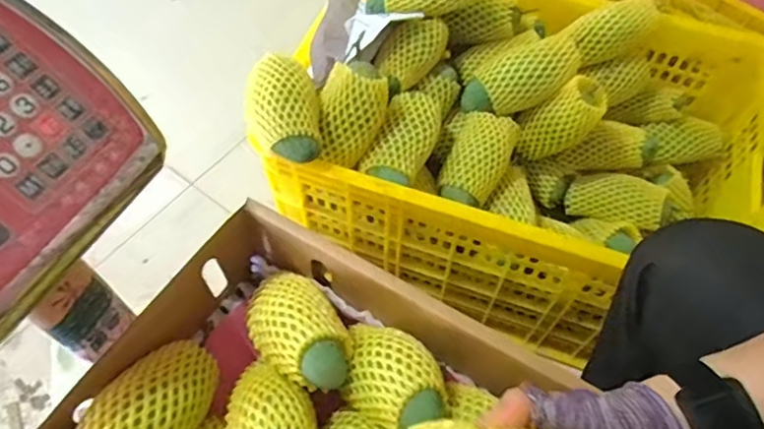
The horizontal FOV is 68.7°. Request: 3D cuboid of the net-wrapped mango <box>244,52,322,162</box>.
[{"bbox_3d":[-0.106,-0.114,0.616,0.072,0.079,0.115,-4,58,-2],"label":"net-wrapped mango"}]

